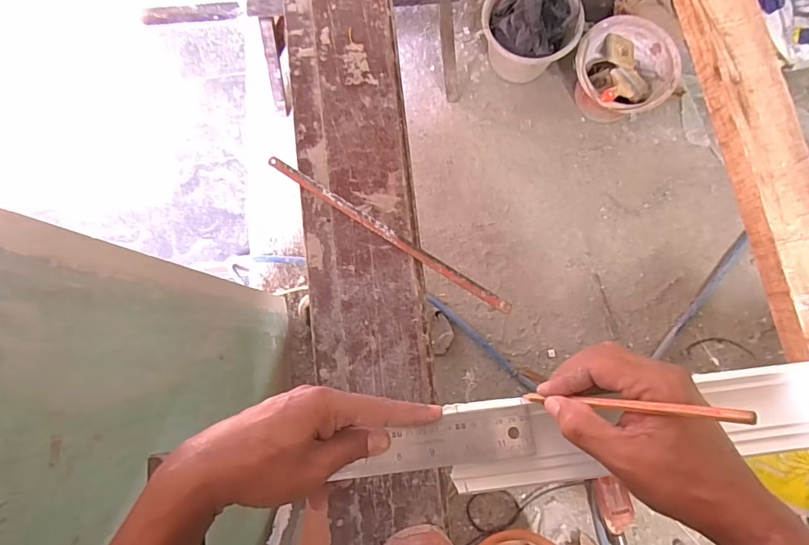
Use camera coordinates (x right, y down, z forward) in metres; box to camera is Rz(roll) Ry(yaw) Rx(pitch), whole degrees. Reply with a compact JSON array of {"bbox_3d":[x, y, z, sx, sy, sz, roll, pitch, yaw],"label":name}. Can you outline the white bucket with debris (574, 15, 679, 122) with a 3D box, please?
[{"bbox_3d":[0.549,-0.509,1.222,0.247,0.171,0.244,0,82,0],"label":"white bucket with debris"}]

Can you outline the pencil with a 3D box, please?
[{"bbox_3d":[0.135,0.086,0.300,0.008,0.154,0.008,3,79,-34],"label":"pencil"}]

